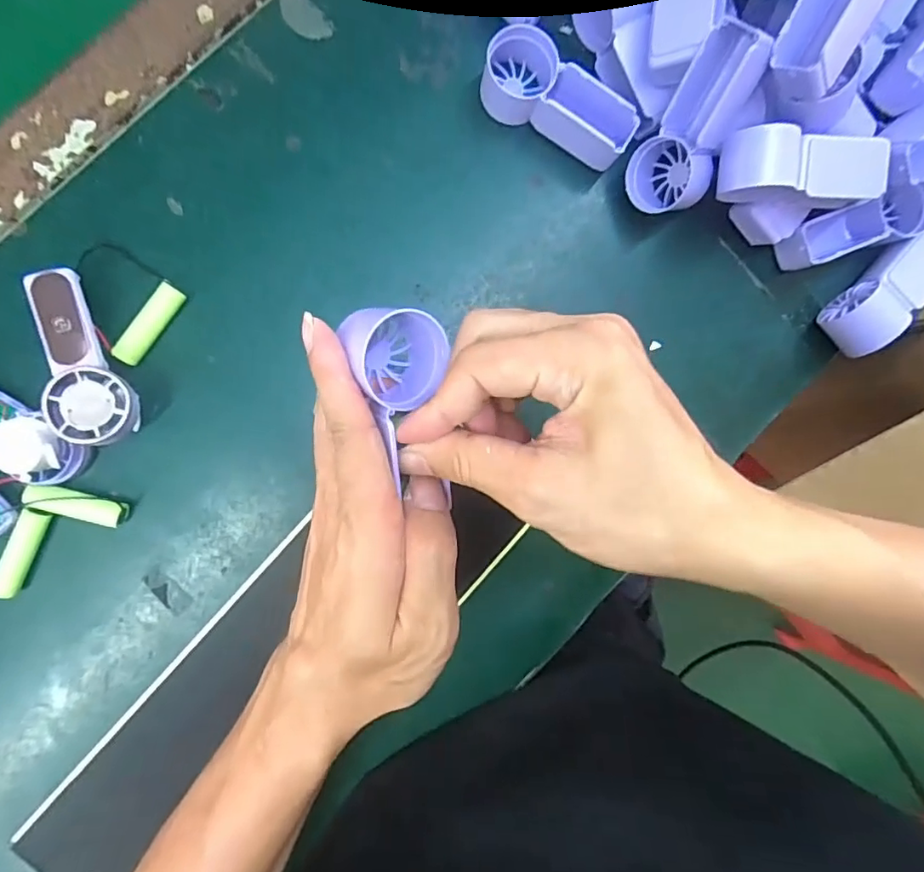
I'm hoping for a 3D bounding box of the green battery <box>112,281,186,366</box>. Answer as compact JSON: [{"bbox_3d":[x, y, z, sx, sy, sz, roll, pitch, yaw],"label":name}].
[{"bbox_3d":[-0.177,-0.063,0.308,0.013,0.012,0.049,33,88,-7],"label":"green battery"}]

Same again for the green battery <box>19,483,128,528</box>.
[{"bbox_3d":[-0.217,0.039,0.307,0.048,0.014,0.014,18,90,-7],"label":"green battery"}]

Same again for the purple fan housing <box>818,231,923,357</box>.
[{"bbox_3d":[0.268,-0.091,0.343,0.091,0.037,0.033,-45,96,-4],"label":"purple fan housing"}]

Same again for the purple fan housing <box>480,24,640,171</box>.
[{"bbox_3d":[0.058,-0.201,0.319,0.094,0.031,0.042,23,89,-7],"label":"purple fan housing"}]

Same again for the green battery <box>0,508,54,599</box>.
[{"bbox_3d":[-0.247,0.066,0.304,0.012,0.012,0.052,24,89,-7],"label":"green battery"}]

